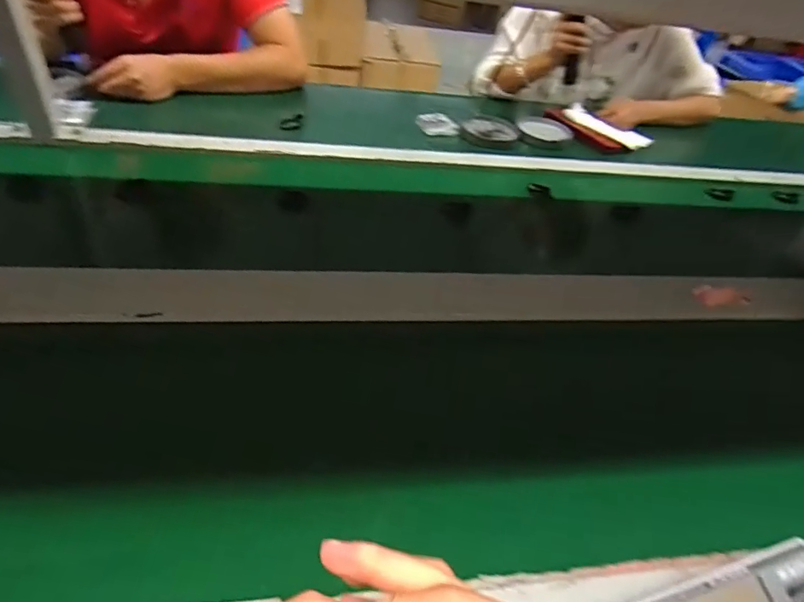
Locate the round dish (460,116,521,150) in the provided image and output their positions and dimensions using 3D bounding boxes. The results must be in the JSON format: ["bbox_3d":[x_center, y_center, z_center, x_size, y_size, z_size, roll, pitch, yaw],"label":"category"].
[{"bbox_3d":[0.187,-0.354,1.048,0.134,0.022,0.123,-3,45,3],"label":"round dish"}]

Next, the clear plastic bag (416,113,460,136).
[{"bbox_3d":[0.070,-0.361,1.032,0.079,0.017,0.111,-5,45,-17],"label":"clear plastic bag"}]

